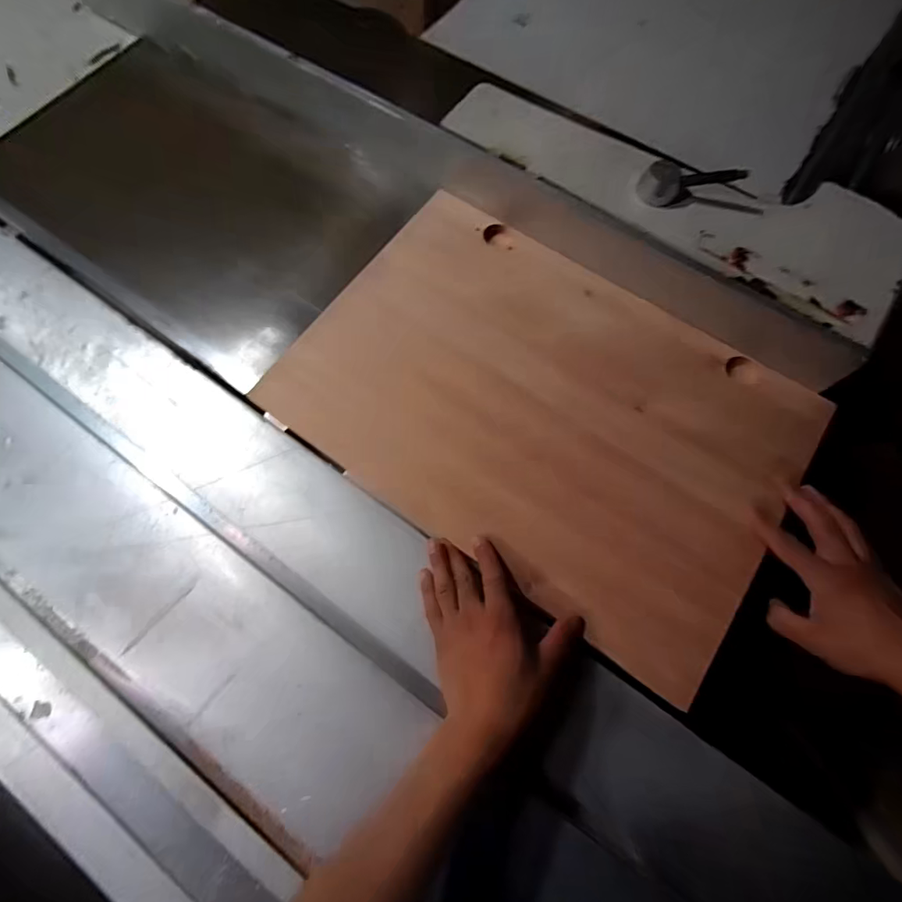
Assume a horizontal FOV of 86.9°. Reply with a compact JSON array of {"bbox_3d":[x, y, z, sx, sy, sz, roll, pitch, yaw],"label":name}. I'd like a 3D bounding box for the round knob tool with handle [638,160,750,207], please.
[{"bbox_3d":[0.274,-0.308,0.546,0.108,0.036,0.033,3,68,17],"label":"round knob tool with handle"}]

